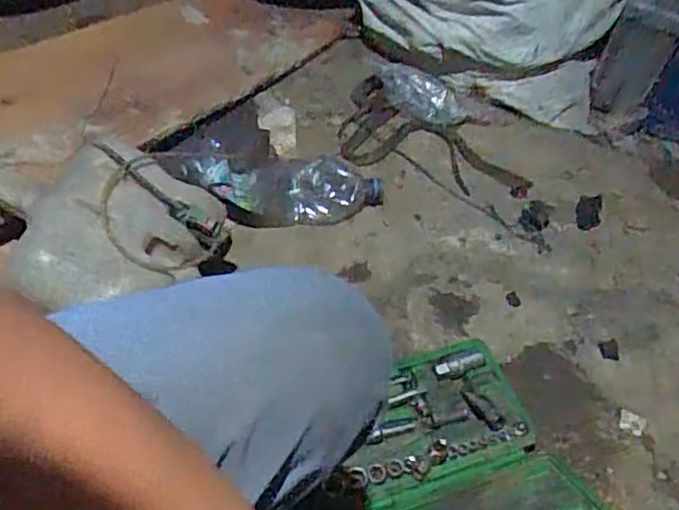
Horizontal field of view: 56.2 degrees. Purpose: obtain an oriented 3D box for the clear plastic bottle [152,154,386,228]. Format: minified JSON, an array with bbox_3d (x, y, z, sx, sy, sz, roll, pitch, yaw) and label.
[{"bbox_3d":[-0.089,-0.101,0.979,0.325,0.079,0.090,5,46,-23],"label":"clear plastic bottle"}]

